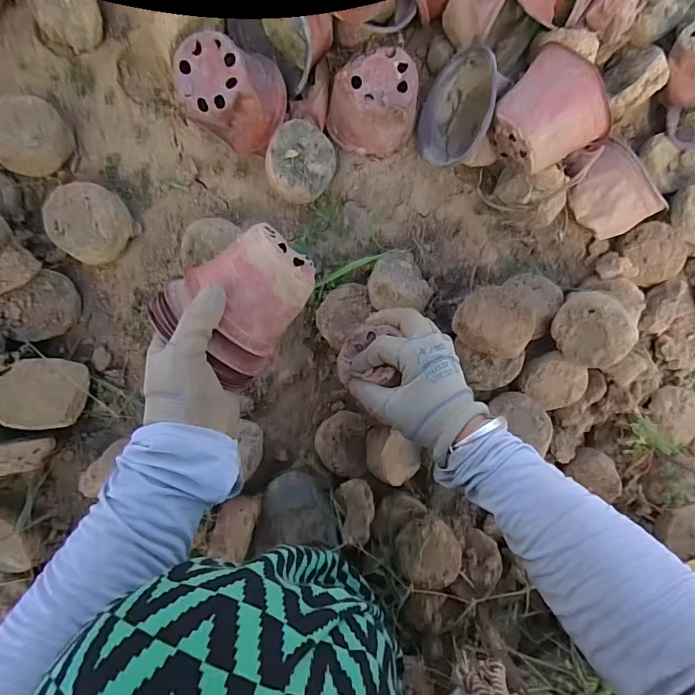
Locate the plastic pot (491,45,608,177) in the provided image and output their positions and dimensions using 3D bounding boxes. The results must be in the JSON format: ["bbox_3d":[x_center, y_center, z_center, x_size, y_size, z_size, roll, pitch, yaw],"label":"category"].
[{"bbox_3d":[0.180,-0.210,0.399,0.074,0.080,0.087,-41,97,-2],"label":"plastic pot"}]

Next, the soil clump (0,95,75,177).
[{"bbox_3d":[-0.315,-0.208,0.426,0.066,0.048,0.070,-1,94,-8],"label":"soil clump"}]

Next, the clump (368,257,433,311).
[{"bbox_3d":[0.055,-0.068,0.462,0.064,0.056,0.053,0,94,-8],"label":"clump"}]

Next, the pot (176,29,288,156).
[{"bbox_3d":[-0.115,-0.244,0.427,0.101,0.079,0.092,3,106,11],"label":"pot"}]

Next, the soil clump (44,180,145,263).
[{"bbox_3d":[-0.262,-0.127,0.439,0.074,0.043,0.072,-1,94,-8],"label":"soil clump"}]

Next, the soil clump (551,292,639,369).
[{"bbox_3d":[0.238,-0.016,0.417,0.055,0.047,0.067,7,94,-6],"label":"soil clump"}]

